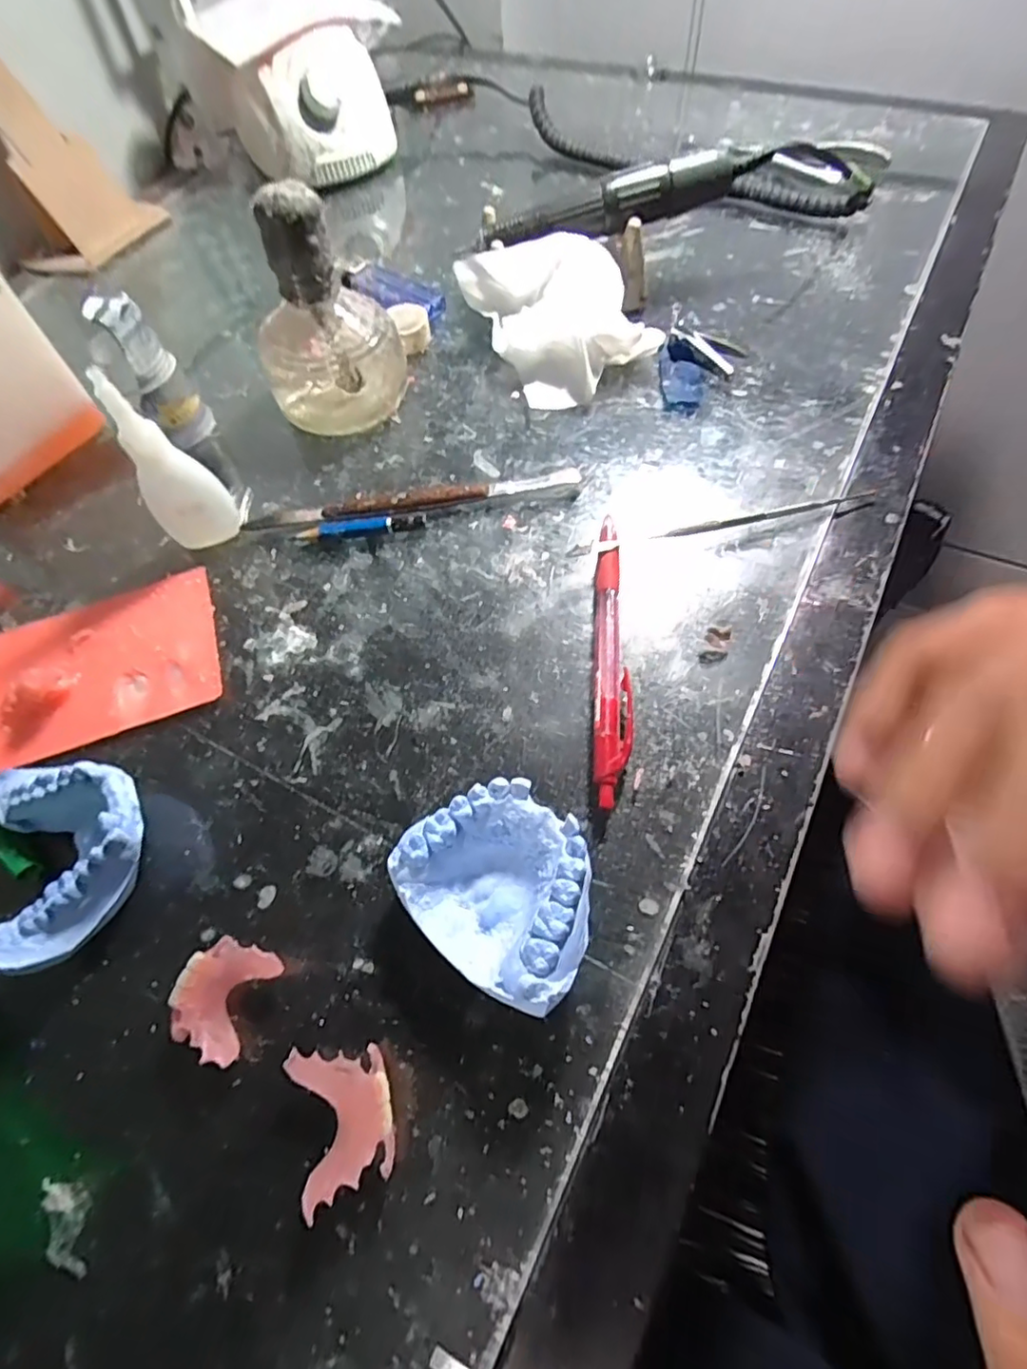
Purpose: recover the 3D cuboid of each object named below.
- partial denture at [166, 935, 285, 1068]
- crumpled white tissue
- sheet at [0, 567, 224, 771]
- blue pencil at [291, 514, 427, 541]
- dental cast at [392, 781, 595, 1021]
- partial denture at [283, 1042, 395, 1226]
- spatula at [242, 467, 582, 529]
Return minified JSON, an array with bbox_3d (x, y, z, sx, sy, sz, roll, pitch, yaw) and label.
[{"bbox_3d":[-0.097,0.104,0.198,0.026,0.017,0.033,20,66,13],"label":"partial denture"},{"bbox_3d":[0.028,-0.211,0.336,0.078,0.043,0.093,-27,64,-10],"label":"crumpled white tissue"},{"bbox_3d":[-0.208,-0.003,0.264,0.143,0.008,0.075,-18,63,-6],"label":"sheet"},{"bbox_3d":[-0.077,-0.079,0.294,0.066,0.009,0.008,-5,62,1],"label":"blue pencil"},{"bbox_3d":[-0.003,0.069,0.201,0.068,0.035,0.056,36,70,20],"label":"dental cast"},{"bbox_3d":[-0.051,0.131,0.181,0.029,0.016,0.039,-20,63,-6],"label":"partial denture"},{"bbox_3d":[-0.049,-0.095,0.300,0.167,0.010,0.014,-10,62,-1],"label":"spatula"}]

